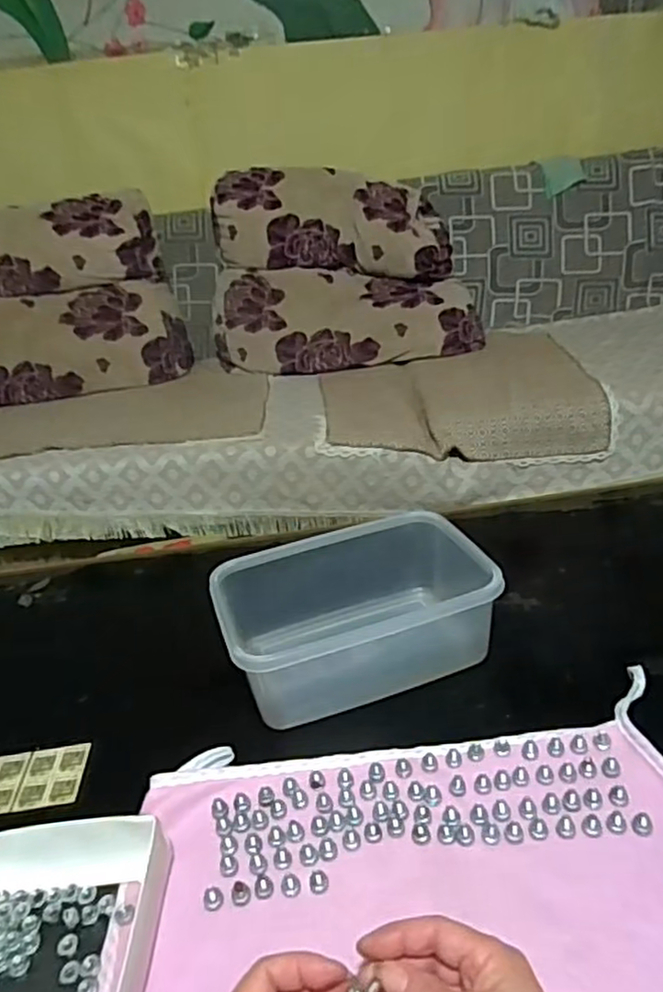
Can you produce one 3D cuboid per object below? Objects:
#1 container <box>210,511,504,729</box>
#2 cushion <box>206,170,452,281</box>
[{"bbox_3d":[0.018,0.107,0.624,0.231,0.090,0.157,-13,27,-11],"label":"container"},{"bbox_3d":[0.009,-0.744,1.800,0.640,0.252,0.181,4,24,-6],"label":"cushion"}]

